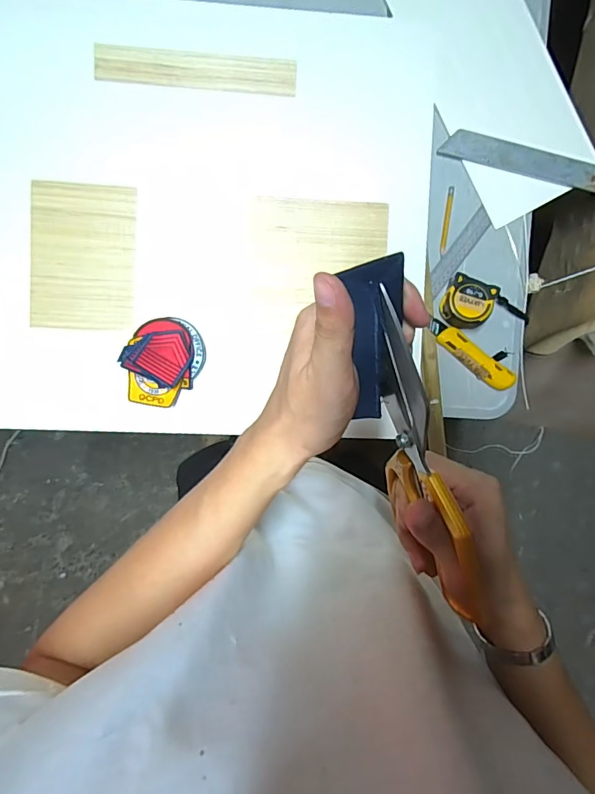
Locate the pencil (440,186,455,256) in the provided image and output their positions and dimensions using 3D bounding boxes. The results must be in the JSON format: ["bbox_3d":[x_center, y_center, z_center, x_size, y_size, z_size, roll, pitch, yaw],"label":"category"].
[{"bbox_3d":[0.216,-0.254,0.651,0.012,0.005,0.094,5,93,-4],"label":"pencil"}]

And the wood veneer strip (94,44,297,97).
[{"bbox_3d":[-0.136,-0.444,0.613,0.266,0.005,0.053,3,85,-3],"label":"wood veneer strip"}]

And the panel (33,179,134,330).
[{"bbox_3d":[-0.295,-0.192,0.623,0.135,0.008,0.193,3,98,-7],"label":"panel"}]

